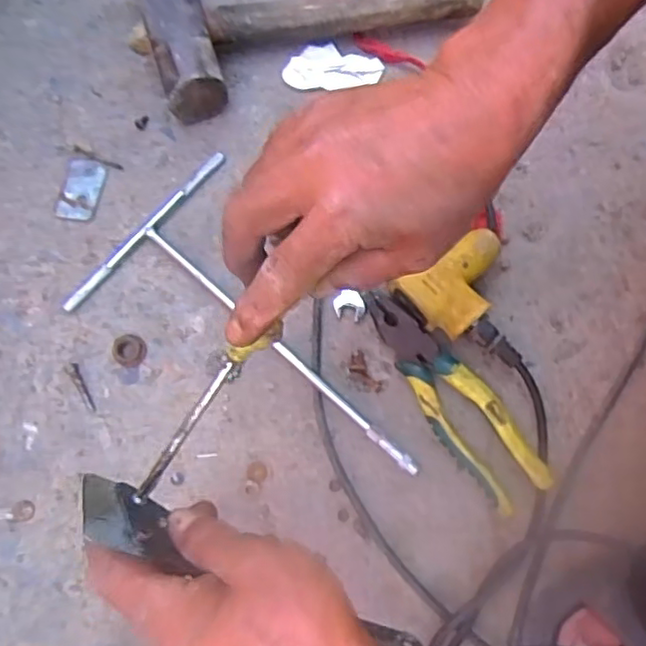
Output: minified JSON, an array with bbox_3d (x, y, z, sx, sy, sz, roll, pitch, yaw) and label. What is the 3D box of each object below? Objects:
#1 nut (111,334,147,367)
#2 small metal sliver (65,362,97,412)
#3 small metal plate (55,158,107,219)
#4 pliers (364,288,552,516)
[{"bbox_3d":[-0.152,0.021,0.499,0.026,0.012,0.025,0,76,-1],"label":"nut"},{"bbox_3d":[-0.188,0.050,0.494,0.010,0.004,0.042,-26,77,-7],"label":"small metal sliver"},{"bbox_3d":[-0.204,-0.113,0.535,0.031,0.004,0.053,12,76,3],"label":"small metal plate"},{"bbox_3d":[0.095,0.054,0.489,0.049,0.023,0.187,-34,78,-9],"label":"pliers"}]

